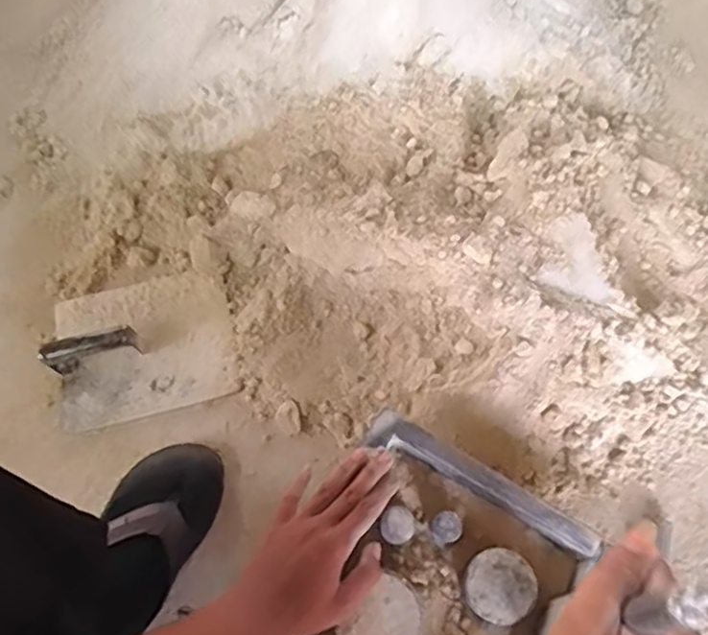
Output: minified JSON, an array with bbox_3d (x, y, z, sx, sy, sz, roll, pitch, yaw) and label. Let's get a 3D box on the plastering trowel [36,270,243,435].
[{"bbox_3d":[-0.250,0.025,0.720,0.206,0.056,0.167,-14,67,-4],"label":"plastering trowel"}]

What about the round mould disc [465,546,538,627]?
[{"bbox_3d":[0.125,0.231,0.536,0.057,0.029,0.058,1,66,-2],"label":"round mould disc"}]

